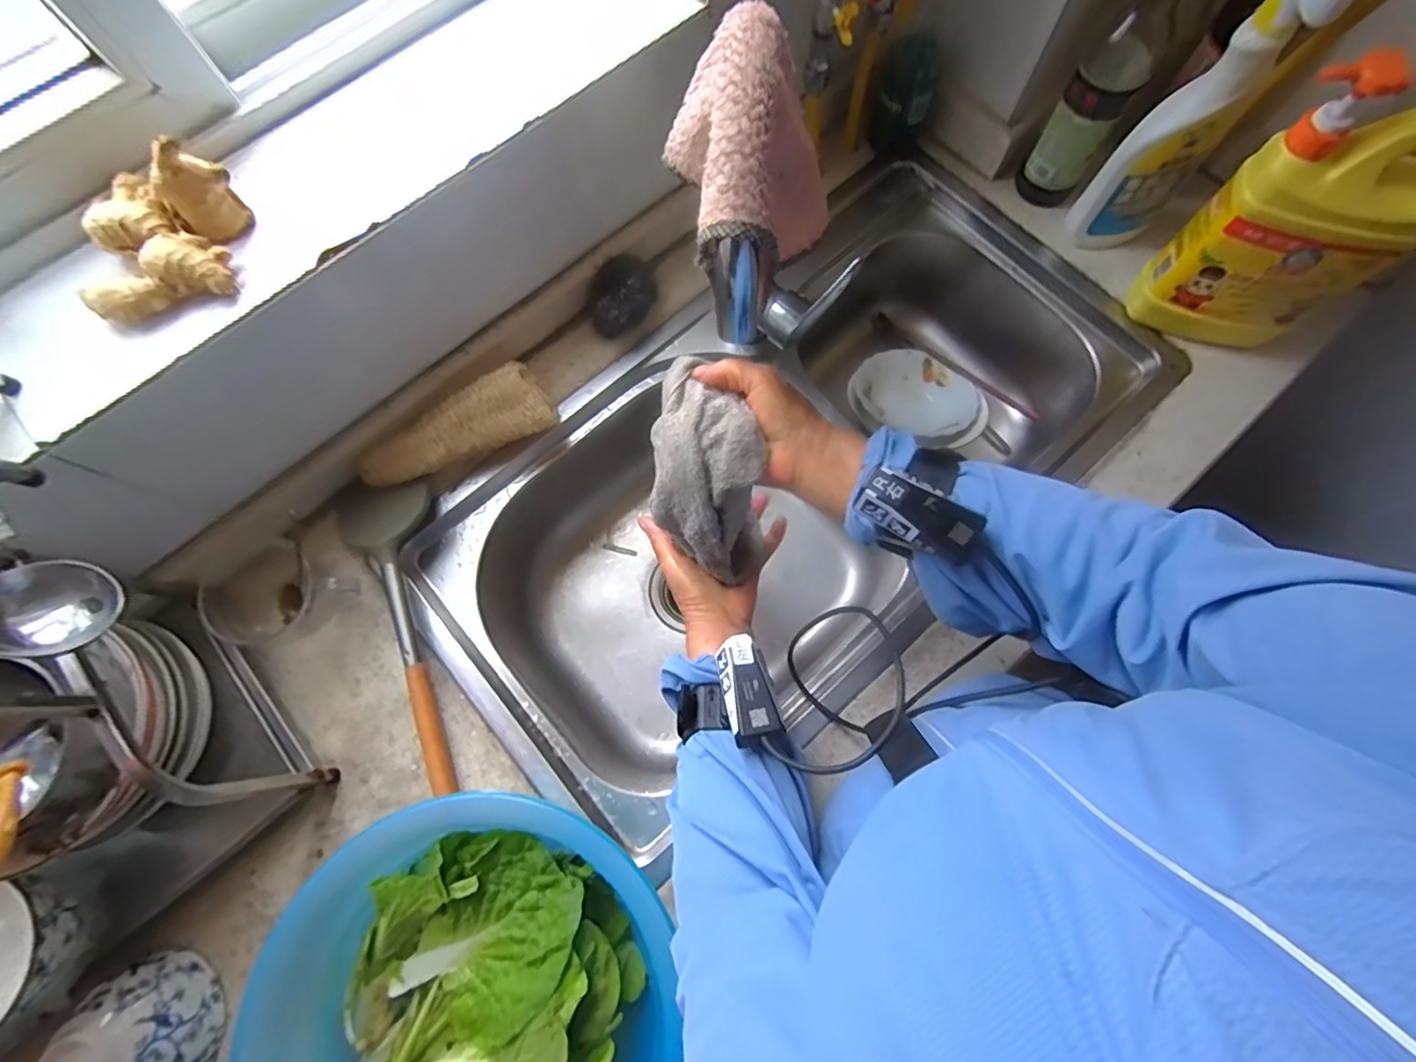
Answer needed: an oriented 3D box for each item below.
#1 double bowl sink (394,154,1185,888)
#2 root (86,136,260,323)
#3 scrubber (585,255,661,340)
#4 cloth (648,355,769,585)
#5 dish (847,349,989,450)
[{"bbox_3d":[0.098,-0.047,0.717,0.755,0.232,0.414,-44,78,-9],"label":"double bowl sink"},{"bbox_3d":[-0.382,-0.201,0.412,0.093,0.051,0.102,-3,75,1],"label":"root"},{"bbox_3d":[-0.089,-0.244,0.636,0.061,0.055,0.084,38,79,11],"label":"scrubber"},{"bbox_3d":[0.001,-0.027,0.458,0.080,0.181,0.083,-13,48,-2],"label":"cloth"},{"bbox_3d":[0.264,-0.159,0.767,0.166,0.046,0.158,2,54,-3],"label":"dish"}]

